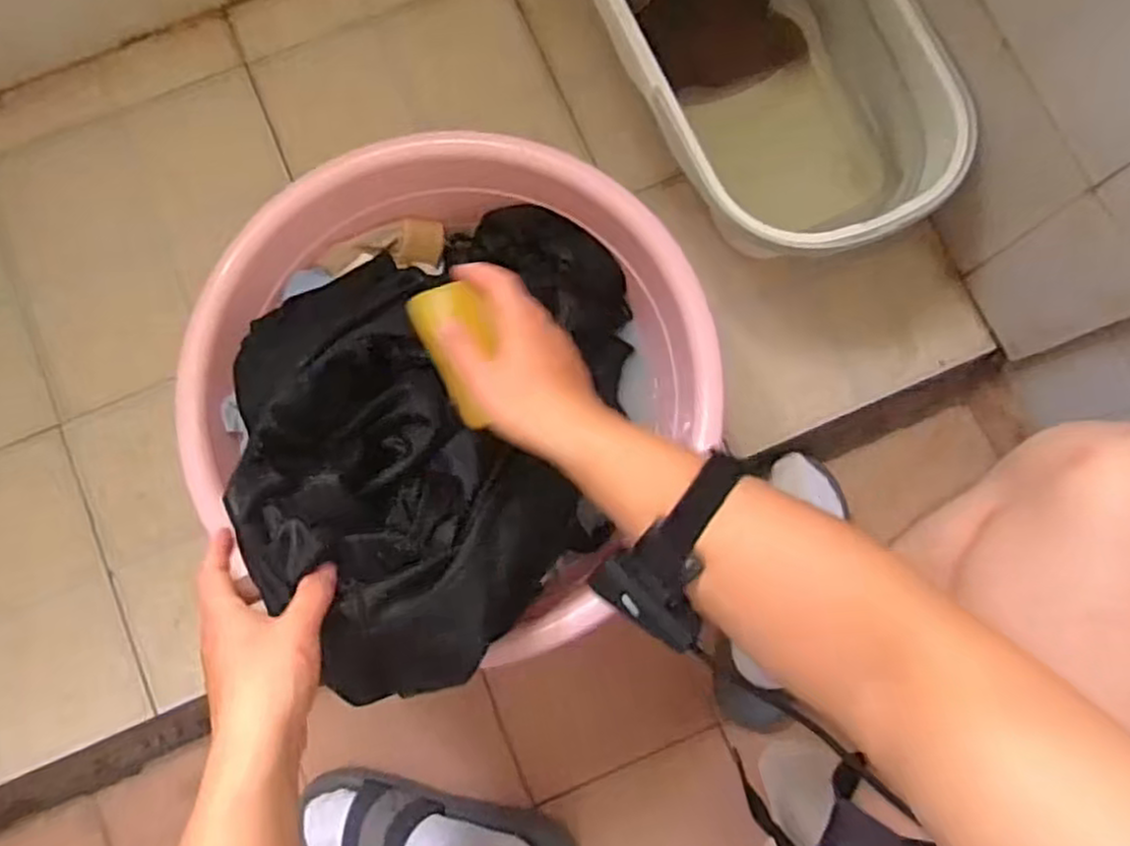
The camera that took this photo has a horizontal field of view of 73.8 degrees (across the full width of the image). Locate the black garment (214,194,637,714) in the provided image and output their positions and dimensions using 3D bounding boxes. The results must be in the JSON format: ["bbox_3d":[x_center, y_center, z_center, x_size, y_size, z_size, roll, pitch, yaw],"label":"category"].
[{"bbox_3d":[-0.078,-0.015,0.569,0.335,0.172,0.302,-37,82,-6],"label":"black garment"}]

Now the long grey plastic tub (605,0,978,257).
[{"bbox_3d":[0.158,-0.396,0.739,0.243,0.160,0.541,-24,81,-4],"label":"long grey plastic tub"}]

